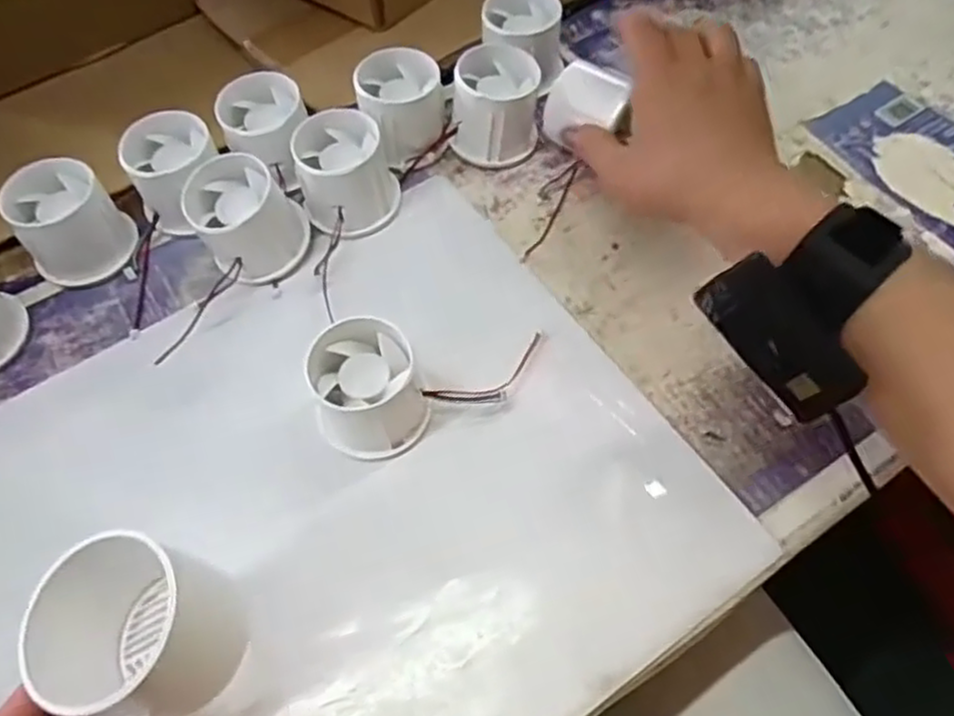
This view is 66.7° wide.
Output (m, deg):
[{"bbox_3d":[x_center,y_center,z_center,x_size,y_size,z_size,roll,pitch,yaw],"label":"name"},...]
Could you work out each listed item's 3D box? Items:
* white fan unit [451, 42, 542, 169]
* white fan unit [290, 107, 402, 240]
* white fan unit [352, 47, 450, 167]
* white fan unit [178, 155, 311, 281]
[{"bbox_3d":[0.012,-0.156,0.449,0.051,0.048,0.056,5,60,4],"label":"white fan unit"},{"bbox_3d":[-0.077,-0.109,0.423,0.054,0.039,0.057,-15,60,-7],"label":"white fan unit"},{"bbox_3d":[-0.046,-0.154,0.448,0.052,0.041,0.061,-10,60,-5],"label":"white fan unit"},{"bbox_3d":[-0.130,-0.080,0.410,0.060,0.050,0.057,-33,64,-17],"label":"white fan unit"}]

